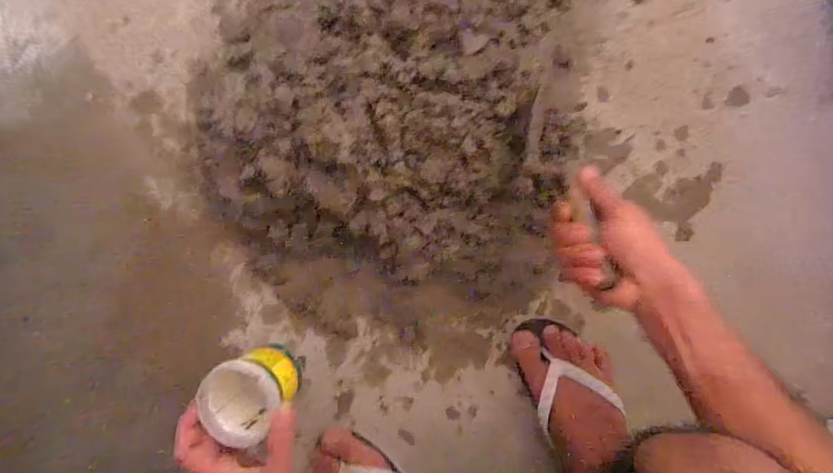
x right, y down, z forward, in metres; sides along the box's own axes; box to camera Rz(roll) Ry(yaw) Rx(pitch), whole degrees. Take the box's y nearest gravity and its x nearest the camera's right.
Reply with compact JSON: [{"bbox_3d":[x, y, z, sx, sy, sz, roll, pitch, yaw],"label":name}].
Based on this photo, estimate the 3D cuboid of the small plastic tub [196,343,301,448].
[{"bbox_3d":[-0.164,0.155,0.425,0.085,0.060,0.077,-34,91,4],"label":"small plastic tub"}]

